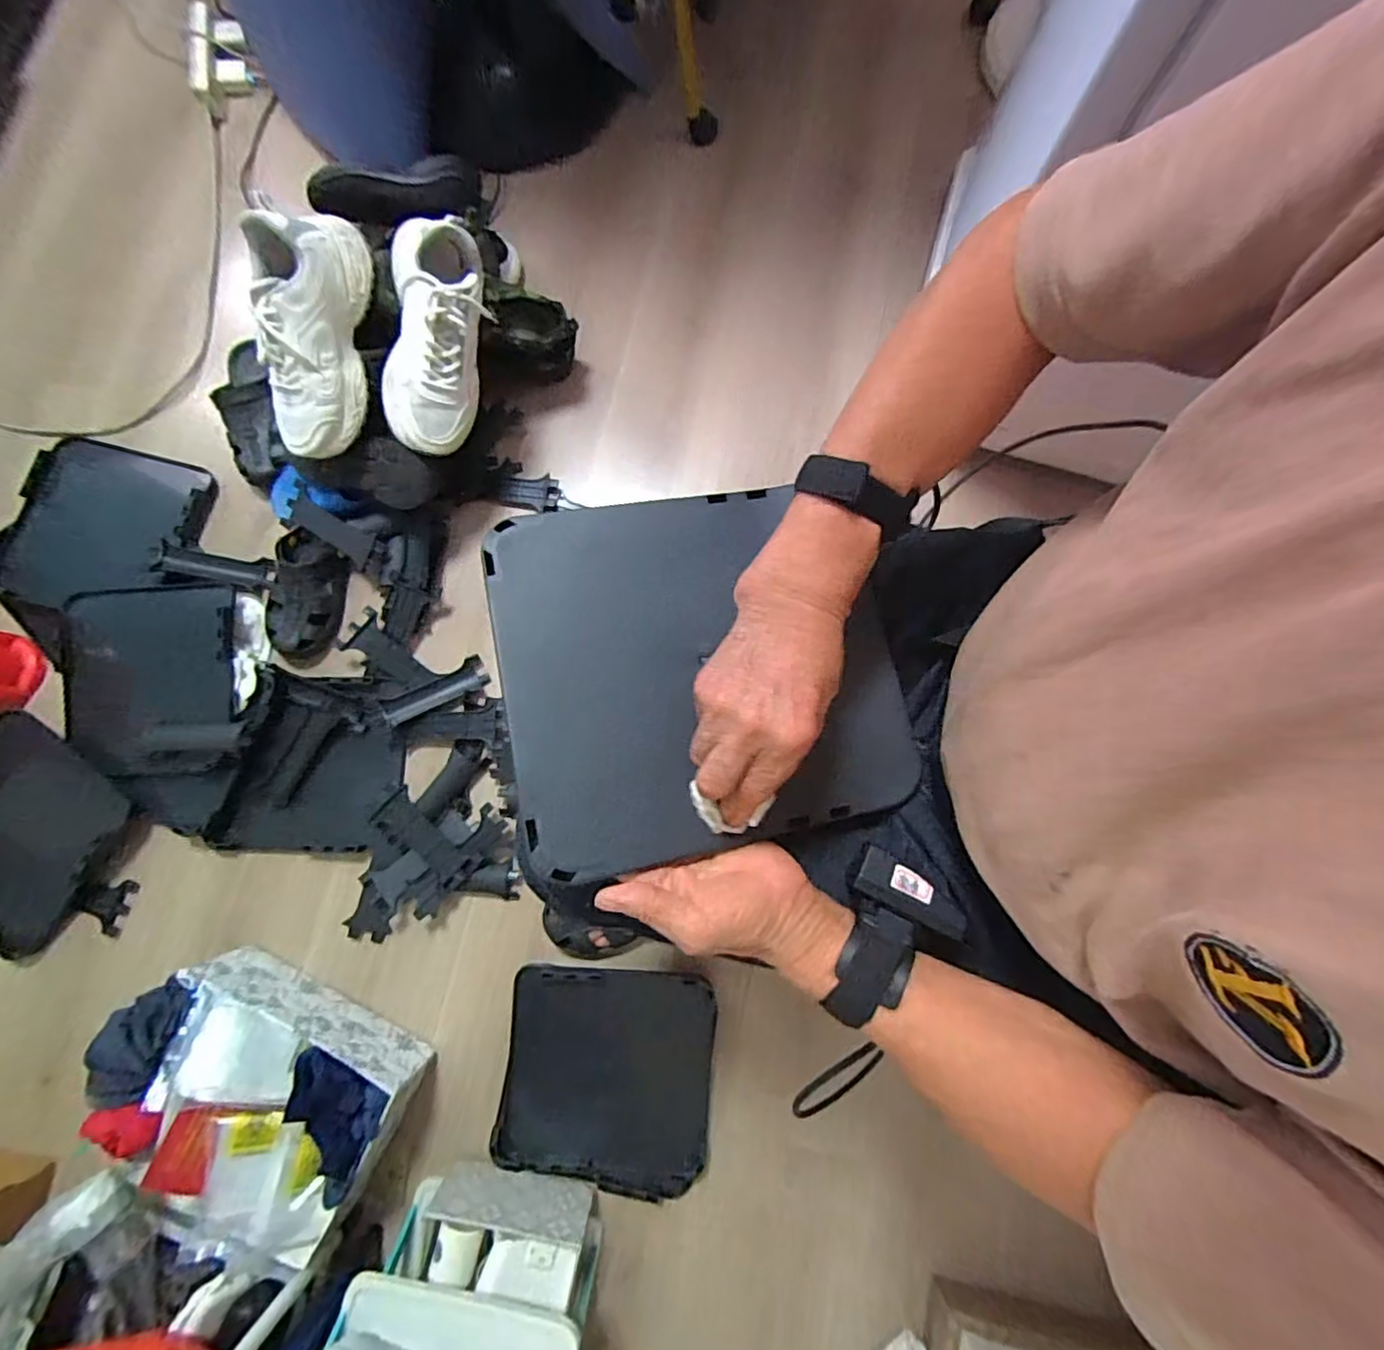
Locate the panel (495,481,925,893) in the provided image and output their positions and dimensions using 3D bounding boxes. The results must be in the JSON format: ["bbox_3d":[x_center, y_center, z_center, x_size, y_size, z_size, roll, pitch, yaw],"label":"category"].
[{"bbox_3d":[0.008,-0.010,0.405,0.257,0.017,0.240,-10,79,-13],"label":"panel"}]

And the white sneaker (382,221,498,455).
[{"bbox_3d":[-0.322,-0.415,0.756,0.128,0.091,0.259,14,109,3],"label":"white sneaker"}]

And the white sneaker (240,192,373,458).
[{"bbox_3d":[-0.460,-0.401,0.725,0.103,0.095,0.264,10,109,2],"label":"white sneaker"}]

